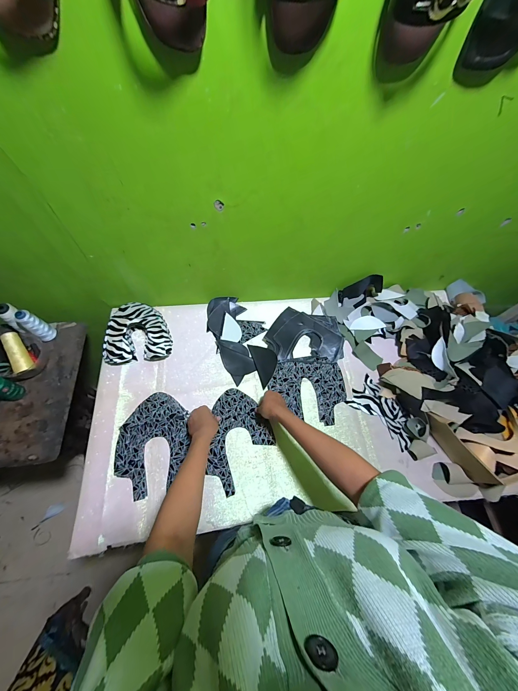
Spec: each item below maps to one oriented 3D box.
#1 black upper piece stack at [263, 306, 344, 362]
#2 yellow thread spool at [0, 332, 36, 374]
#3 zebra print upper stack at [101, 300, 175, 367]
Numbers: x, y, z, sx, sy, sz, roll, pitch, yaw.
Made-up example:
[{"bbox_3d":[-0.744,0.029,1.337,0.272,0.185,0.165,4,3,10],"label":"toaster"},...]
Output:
[{"bbox_3d":[0.134,-0.033,0.759,0.219,0.025,0.156,3,64,-2],"label":"black upper piece stack"},{"bbox_3d":[-0.623,0.016,0.658,0.038,0.036,0.114,-27,87,-16],"label":"yellow thread spool"},{"bbox_3d":[-0.342,-0.042,0.723,0.174,0.073,0.179,-8,65,-7],"label":"zebra print upper stack"}]

